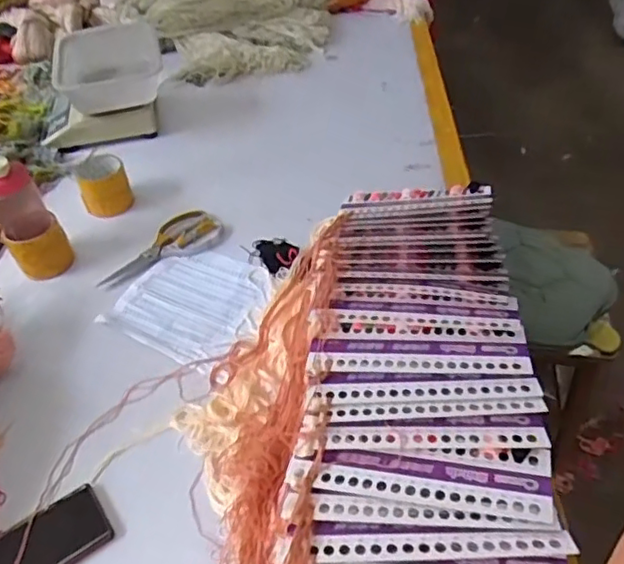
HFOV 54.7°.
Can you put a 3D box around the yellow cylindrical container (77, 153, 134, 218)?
[{"bbox_3d":[-0.371,-0.174,1.075,0.088,0.069,0.094,-18,45,-13],"label":"yellow cylindrical container"}]

